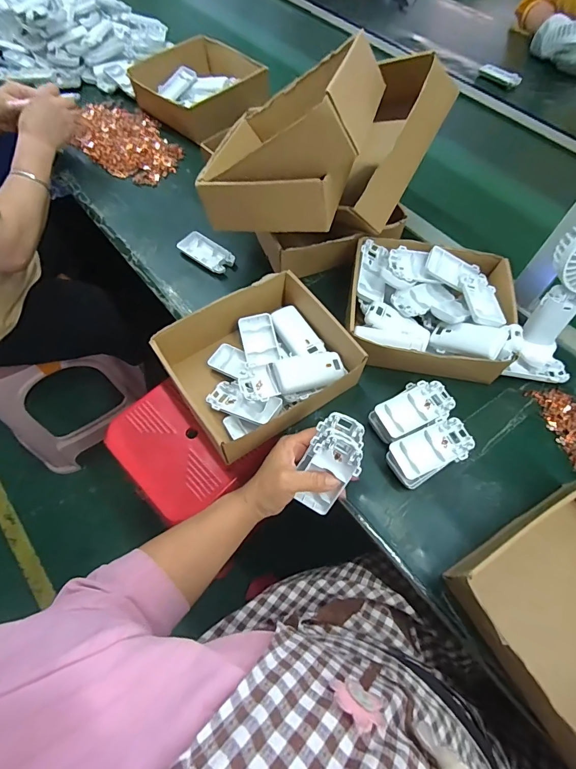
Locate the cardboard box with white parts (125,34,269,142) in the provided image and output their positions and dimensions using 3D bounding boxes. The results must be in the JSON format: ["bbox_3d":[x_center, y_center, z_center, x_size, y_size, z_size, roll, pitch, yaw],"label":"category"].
[{"bbox_3d":[-0.178,-0.622,0.804,0.234,0.068,0.222,-40,70,-19],"label":"cardboard box with white parts"}]

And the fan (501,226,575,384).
[{"bbox_3d":[0.353,-0.099,0.480,0.096,0.206,0.064,9,41,3],"label":"fan"}]

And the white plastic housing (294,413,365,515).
[{"bbox_3d":[0.046,0.088,0.423,0.055,0.037,0.111,19,101,9],"label":"white plastic housing"}]

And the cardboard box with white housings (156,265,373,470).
[{"bbox_3d":[-0.032,-0.031,0.502,0.215,0.068,0.173,-32,67,-17],"label":"cardboard box with white housings"}]

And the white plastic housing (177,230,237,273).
[{"bbox_3d":[-0.133,-0.215,0.637,0.098,0.016,0.050,35,67,16],"label":"white plastic housing"}]

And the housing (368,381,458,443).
[{"bbox_3d":[0.153,0.038,0.492,0.104,0.040,0.058,-28,66,-15],"label":"housing"}]

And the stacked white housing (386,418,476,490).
[{"bbox_3d":[0.165,0.083,0.467,0.101,0.042,0.054,-24,65,-13],"label":"stacked white housing"}]

